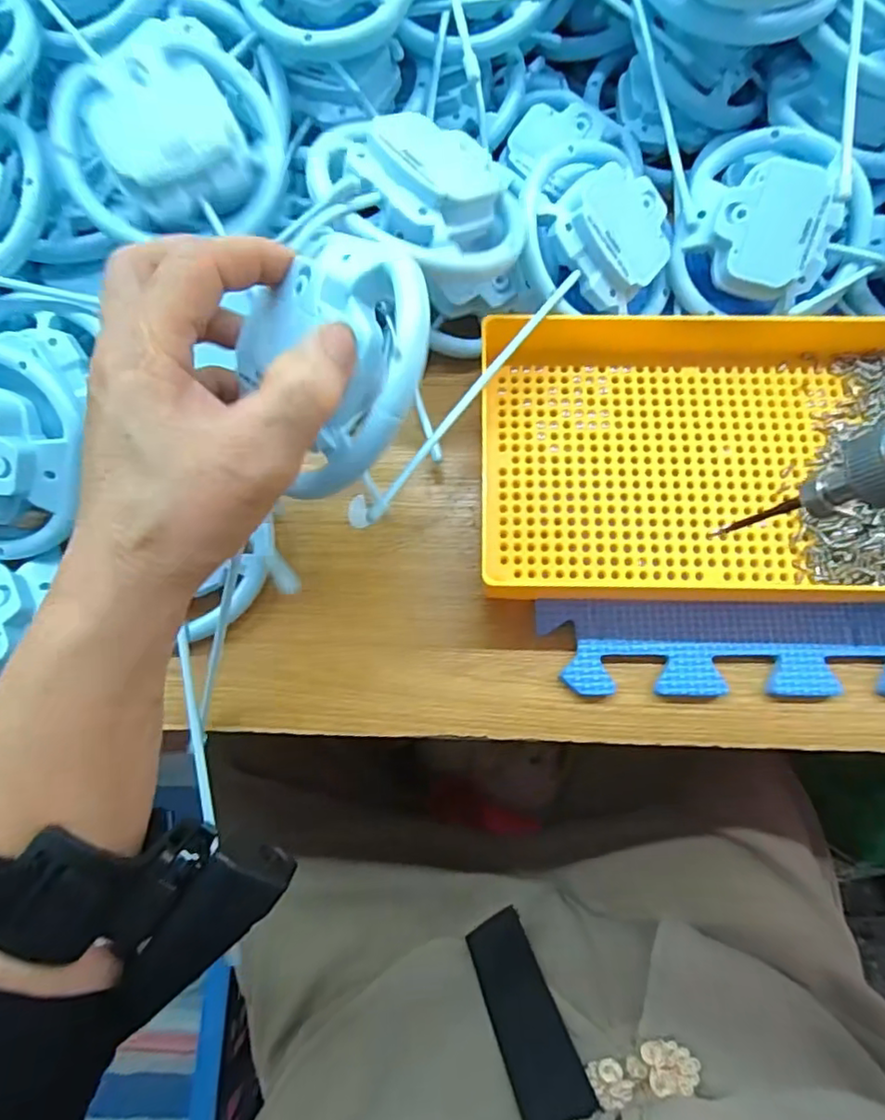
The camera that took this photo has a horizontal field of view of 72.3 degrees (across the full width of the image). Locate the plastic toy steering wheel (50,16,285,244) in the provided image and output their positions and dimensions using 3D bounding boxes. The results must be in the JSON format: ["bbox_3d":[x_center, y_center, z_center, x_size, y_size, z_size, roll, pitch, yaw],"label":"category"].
[{"bbox_3d":[-0.136,-0.208,0.300,0.101,0.042,0.101,2,81,-13],"label":"plastic toy steering wheel"}]

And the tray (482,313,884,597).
[{"bbox_3d":[0.142,-0.060,0.315,0.238,0.035,0.154,0,74,1],"label":"tray"}]

